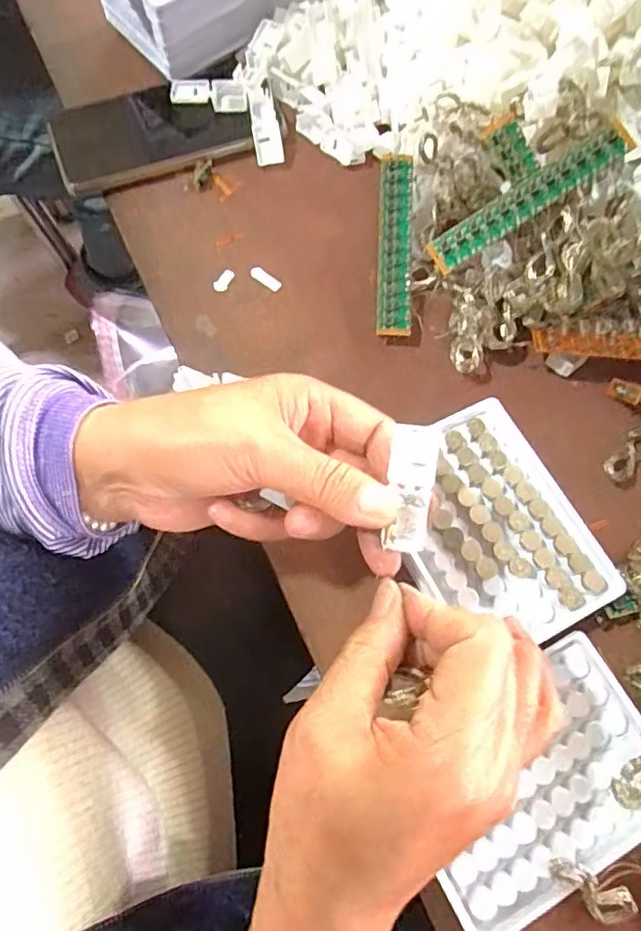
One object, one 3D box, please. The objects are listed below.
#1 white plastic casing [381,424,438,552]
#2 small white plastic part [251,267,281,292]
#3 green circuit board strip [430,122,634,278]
[{"bbox_3d":[0.039,0.009,0.246,0.018,0.007,0.055,9,72,0],"label":"white plastic casing"},{"bbox_3d":[-0.038,-0.129,0.397,0.024,0.004,0.009,35,74,12],"label":"small white plastic part"},{"bbox_3d":[0.124,-0.158,0.344,0.129,0.009,0.021,-31,72,7],"label":"green circuit board strip"}]

